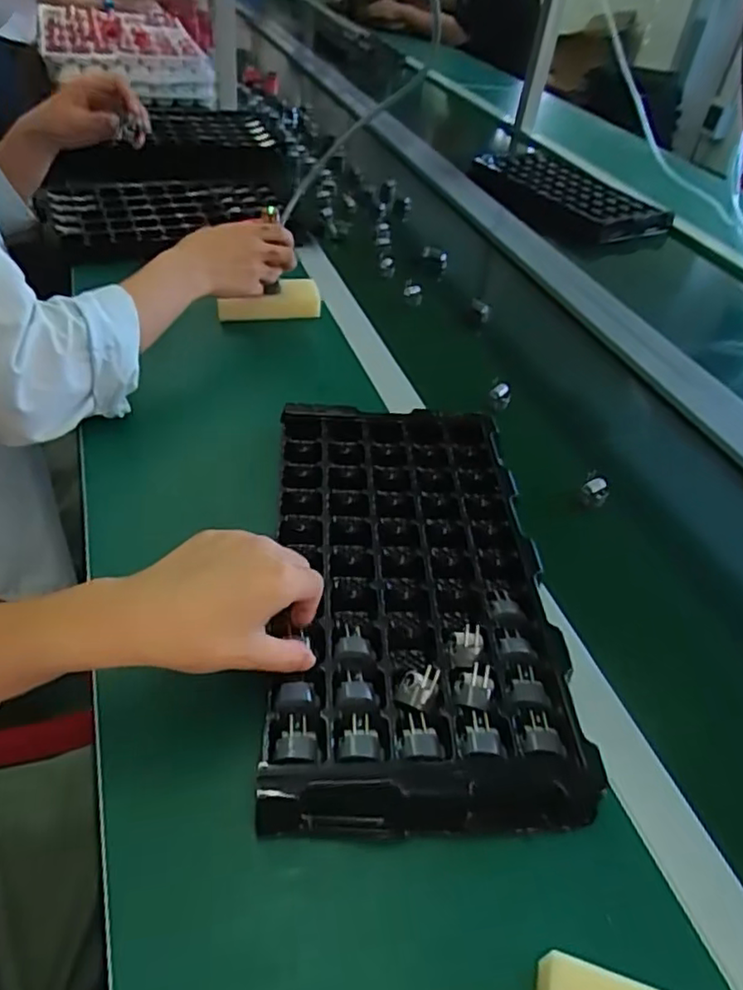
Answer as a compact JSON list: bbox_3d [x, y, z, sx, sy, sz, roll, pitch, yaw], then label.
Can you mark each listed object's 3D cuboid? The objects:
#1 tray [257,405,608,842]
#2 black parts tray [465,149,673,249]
[{"bbox_3d":[0.027,0.061,0.492,0.197,0.037,0.362,2,43,-6],"label":"tray"},{"bbox_3d":[0.354,-0.555,1.175,0.186,0.036,0.357,-23,51,-29],"label":"black parts tray"}]

